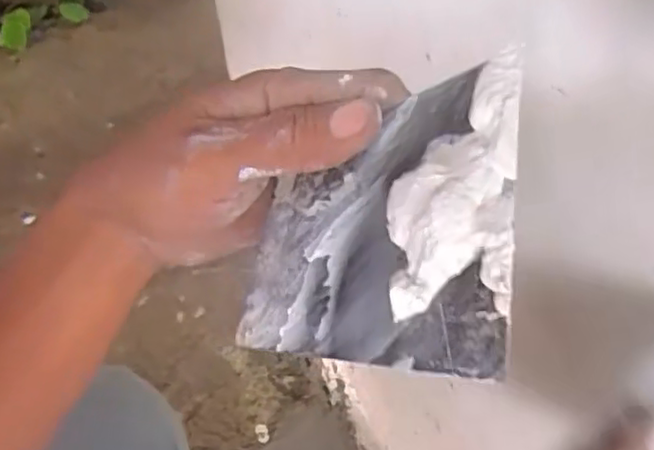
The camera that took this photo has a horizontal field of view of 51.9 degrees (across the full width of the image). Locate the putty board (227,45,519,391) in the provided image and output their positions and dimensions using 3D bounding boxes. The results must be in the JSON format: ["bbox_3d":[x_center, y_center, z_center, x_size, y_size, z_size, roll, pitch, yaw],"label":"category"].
[{"bbox_3d":[0.011,-0.002,0.206,0.094,0.013,0.093,-12,57,41],"label":"putty board"}]

